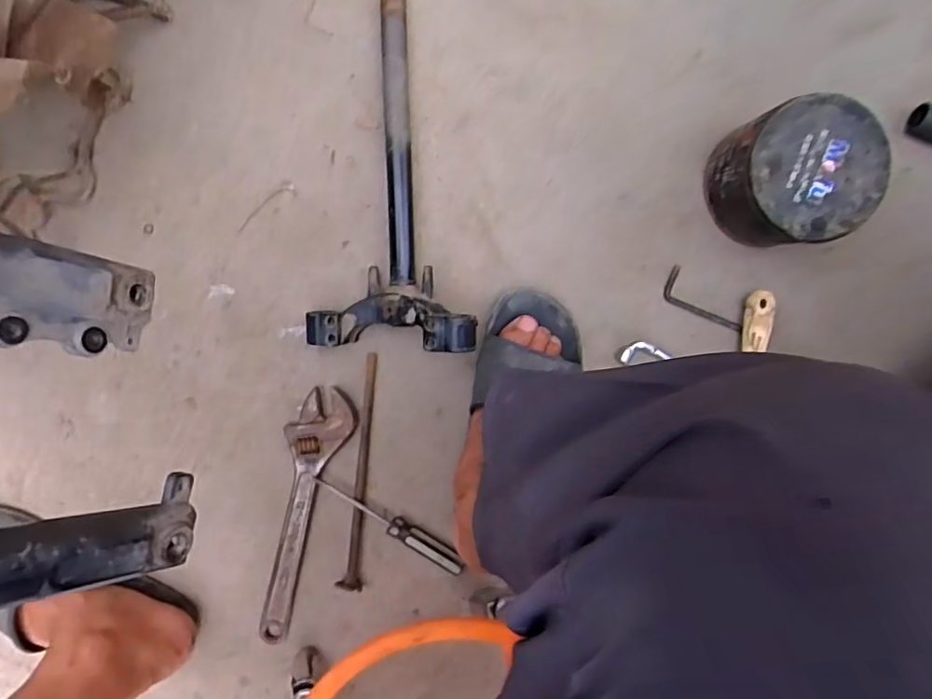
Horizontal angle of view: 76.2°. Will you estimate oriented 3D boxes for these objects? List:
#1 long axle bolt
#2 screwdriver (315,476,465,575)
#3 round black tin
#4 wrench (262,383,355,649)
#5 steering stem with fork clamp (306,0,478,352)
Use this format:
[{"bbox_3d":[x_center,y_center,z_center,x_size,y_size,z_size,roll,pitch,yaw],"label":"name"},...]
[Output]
[{"bbox_3d":[-0.113,0.130,0.623,0.024,0.020,0.250,4,96,-2],"label":"long axle bolt"},{"bbox_3d":[-0.080,0.186,0.628,0.175,0.021,0.021,30,95,-5],"label":"screwdriver"},{"bbox_3d":[0.307,-0.164,0.566,0.118,0.104,0.120,0,97,-2],"label":"round black tin"},{"bbox_3d":[-0.182,0.175,0.627,0.061,0.021,0.283,19,96,-4],"label":"wrench"},{"bbox_3d":[-0.077,-0.170,0.563,0.165,0.093,0.339,0,97,-2],"label":"steering stem with fork clamp"}]

